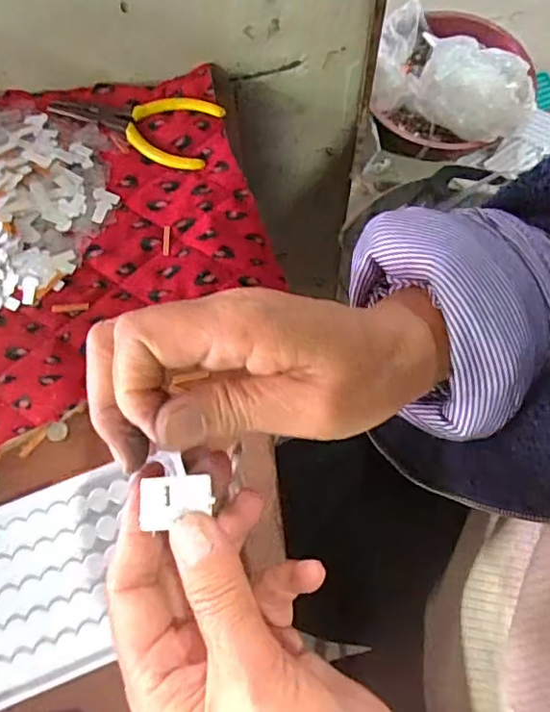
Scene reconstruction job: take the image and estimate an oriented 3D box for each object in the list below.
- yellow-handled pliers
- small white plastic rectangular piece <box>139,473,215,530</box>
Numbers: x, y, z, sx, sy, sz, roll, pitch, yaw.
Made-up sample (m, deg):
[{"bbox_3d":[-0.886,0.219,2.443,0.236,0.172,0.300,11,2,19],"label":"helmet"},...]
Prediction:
[{"bbox_3d":[-0.101,-0.166,0.403,0.121,0.009,0.055,15,69,4],"label":"yellow-handled pliers"},{"bbox_3d":[-0.038,0.054,0.218,0.027,0.004,0.018,-2,69,-3],"label":"small white plastic rectangular piece"}]

